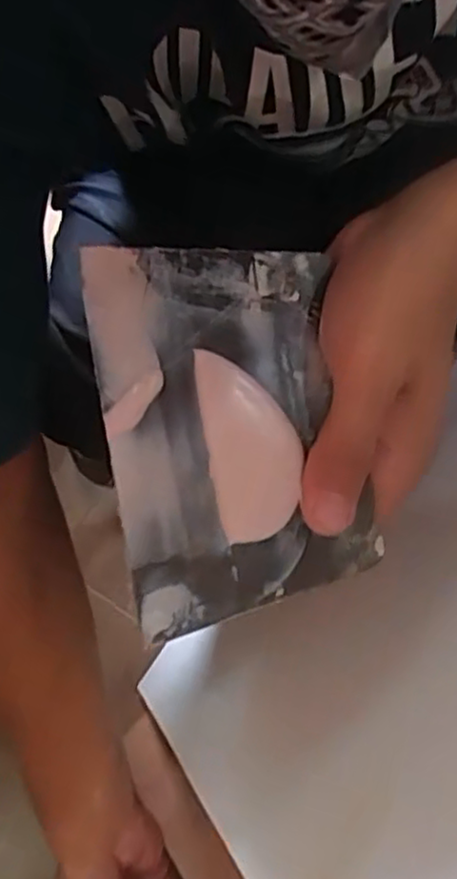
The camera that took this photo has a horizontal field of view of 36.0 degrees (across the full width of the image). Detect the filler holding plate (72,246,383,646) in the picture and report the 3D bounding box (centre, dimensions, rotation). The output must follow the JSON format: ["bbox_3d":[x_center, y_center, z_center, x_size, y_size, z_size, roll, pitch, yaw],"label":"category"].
[{"bbox_3d":[0.001,-0.006,0.257,0.088,0.004,0.133,-10,86,-11],"label":"filler holding plate"}]

